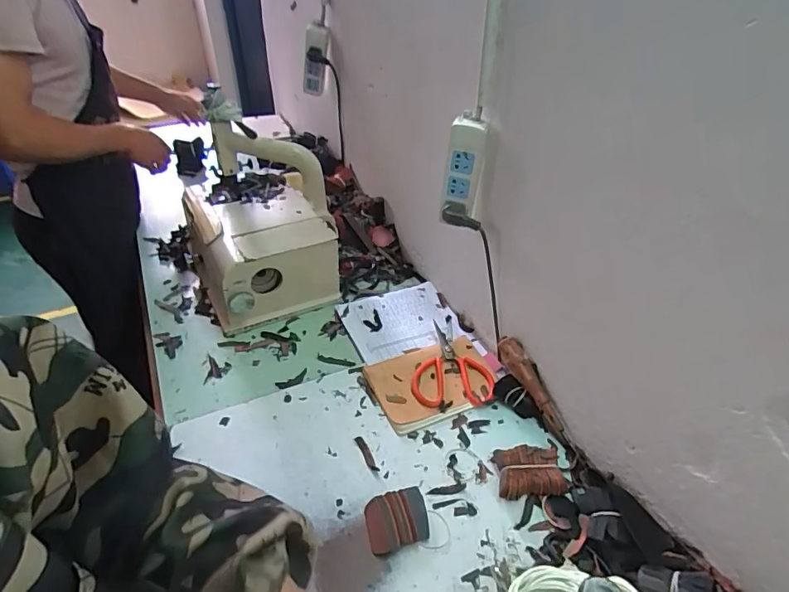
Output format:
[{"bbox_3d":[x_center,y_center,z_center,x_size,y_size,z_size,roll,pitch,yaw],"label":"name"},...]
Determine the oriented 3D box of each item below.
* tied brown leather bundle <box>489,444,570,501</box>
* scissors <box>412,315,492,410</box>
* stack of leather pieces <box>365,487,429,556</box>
[{"bbox_3d":[0.189,0.249,0.683,0.091,0.028,0.066,-2,40,-4],"label":"tied brown leather bundle"},{"bbox_3d":[0.089,0.107,0.853,0.132,0.018,0.204,-4,40,-6],"label":"scissors"},{"bbox_3d":[0.004,0.290,0.627,0.079,0.017,0.069,-9,41,-12],"label":"stack of leather pieces"}]

